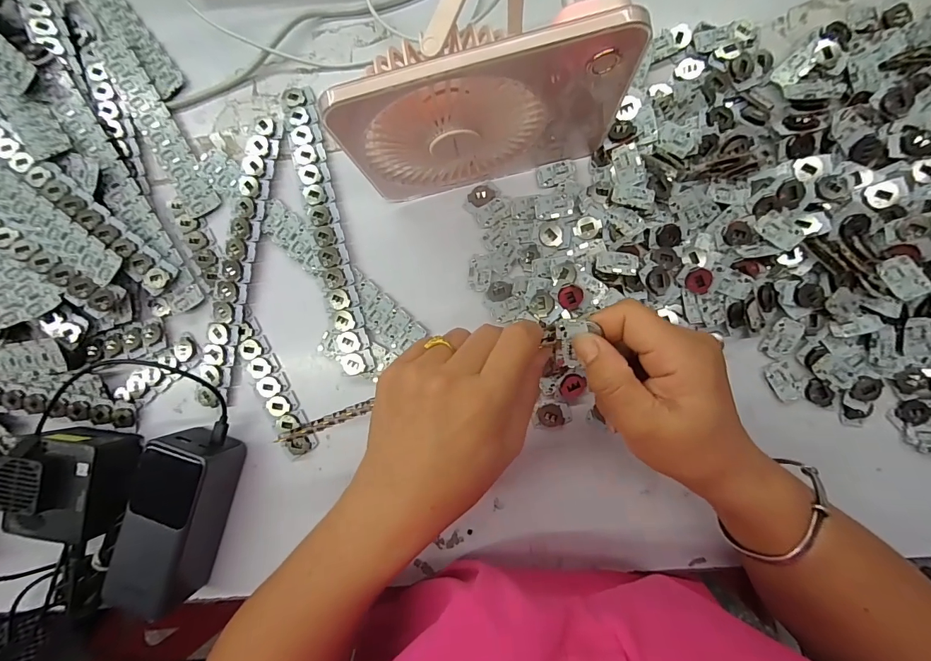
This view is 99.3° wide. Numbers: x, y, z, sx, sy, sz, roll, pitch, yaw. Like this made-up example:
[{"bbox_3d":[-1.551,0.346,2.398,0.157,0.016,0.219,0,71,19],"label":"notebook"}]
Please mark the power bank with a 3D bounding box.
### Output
[{"bbox_3d":[-0.229,0.149,0.315,0.052,0.054,0.132,17,89,6],"label":"power bank"}]

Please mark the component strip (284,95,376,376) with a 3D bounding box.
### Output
[{"bbox_3d":[-0.115,-0.086,0.331,0.026,0.008,0.245,-14,86,5],"label":"component strip"}]

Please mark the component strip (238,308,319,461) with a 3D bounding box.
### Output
[{"bbox_3d":[-0.164,0.045,0.336,0.025,0.009,0.130,-29,85,4],"label":"component strip"}]

